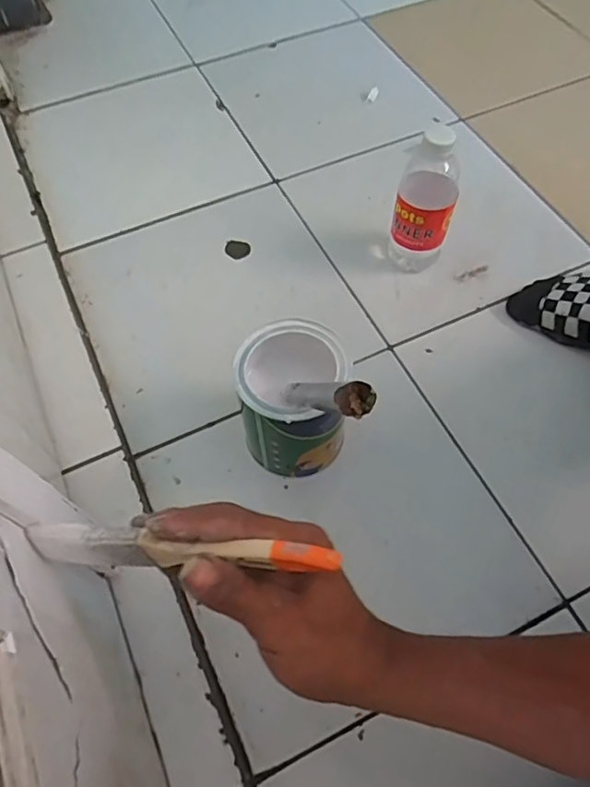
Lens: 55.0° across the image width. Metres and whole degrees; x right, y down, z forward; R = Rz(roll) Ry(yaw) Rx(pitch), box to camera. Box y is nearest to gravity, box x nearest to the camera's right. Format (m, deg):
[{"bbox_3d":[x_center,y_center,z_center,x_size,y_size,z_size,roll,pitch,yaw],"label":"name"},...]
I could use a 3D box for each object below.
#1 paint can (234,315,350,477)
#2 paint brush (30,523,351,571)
[{"bbox_3d":[-0.002,0.008,0.515,0.095,0.125,0.109,-5,59,-2],"label":"paint can"},{"bbox_3d":[-0.071,0.086,0.310,0.178,0.023,0.019,-1,58,15],"label":"paint brush"}]

